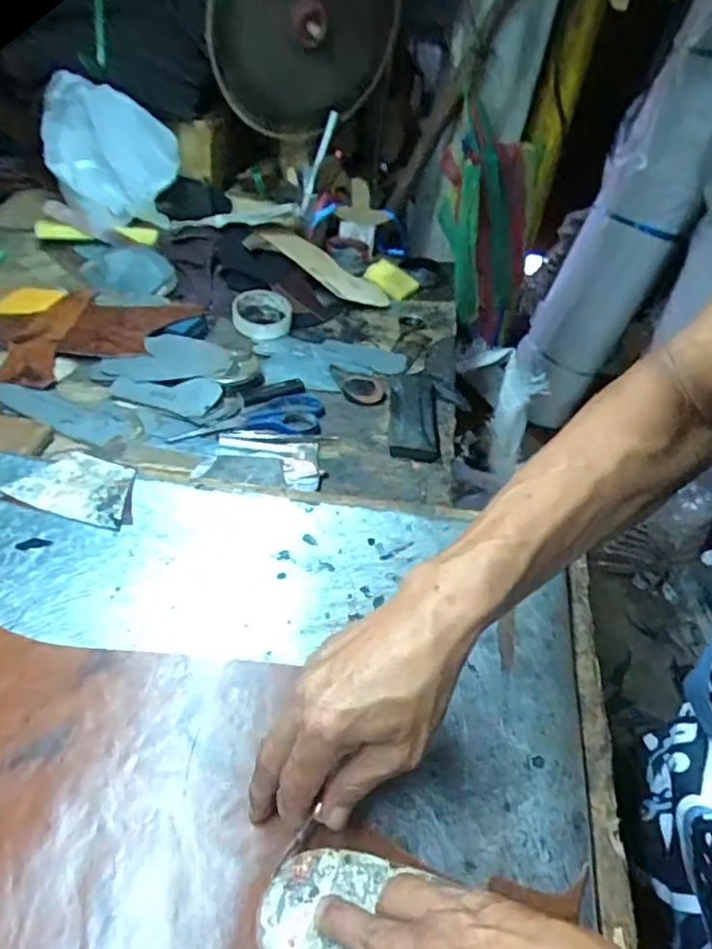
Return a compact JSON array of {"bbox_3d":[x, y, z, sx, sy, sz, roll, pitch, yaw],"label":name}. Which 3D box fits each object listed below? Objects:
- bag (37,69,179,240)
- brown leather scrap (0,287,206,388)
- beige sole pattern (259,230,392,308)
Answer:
[{"bbox_3d":[-0.411,-0.523,1.014,0.212,0.214,0.105,-5,48,-14],"label":"bag"},{"bbox_3d":[-0.361,-0.200,0.797,0.178,0.025,0.257,37,52,24],"label":"brown leather scrap"},{"bbox_3d":[-0.049,-0.344,1.003,0.225,0.018,0.087,31,41,-6],"label":"beige sole pattern"}]

